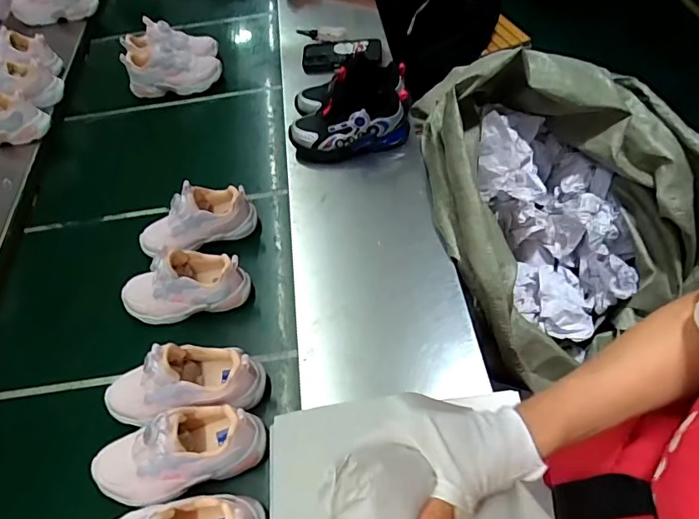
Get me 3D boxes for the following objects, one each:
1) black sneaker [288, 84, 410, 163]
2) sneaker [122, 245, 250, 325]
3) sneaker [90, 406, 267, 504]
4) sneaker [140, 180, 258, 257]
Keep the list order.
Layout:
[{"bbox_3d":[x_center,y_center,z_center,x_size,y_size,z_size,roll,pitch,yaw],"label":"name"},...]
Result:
[{"bbox_3d":[-0.001,-0.239,0.863,0.210,0.101,0.072,-11,53,-2],"label":"black sneaker"},{"bbox_3d":[-0.253,0.036,0.718,0.195,0.102,0.072,-12,53,-2],"label":"sneaker"},{"bbox_3d":[-0.205,0.224,0.569,0.199,0.101,0.075,-18,54,-6],"label":"sneaker"},{"bbox_3d":[-0.248,-0.062,0.778,0.189,0.098,0.067,-22,54,-9],"label":"sneaker"}]

